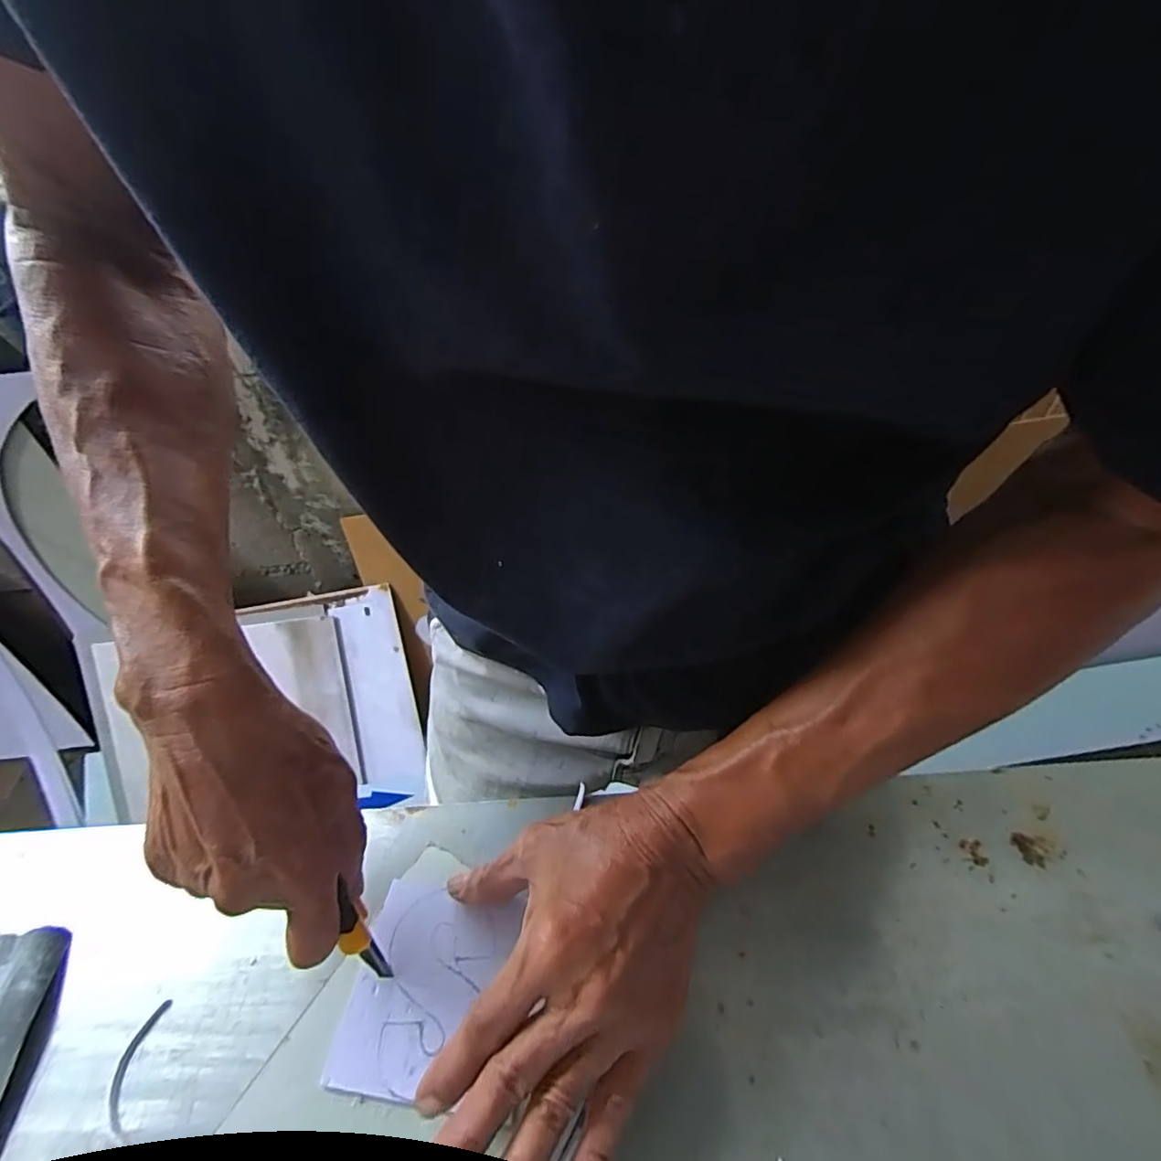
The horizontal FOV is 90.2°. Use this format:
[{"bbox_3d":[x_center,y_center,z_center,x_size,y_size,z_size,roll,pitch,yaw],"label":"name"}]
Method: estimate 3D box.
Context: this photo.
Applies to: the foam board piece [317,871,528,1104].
[{"bbox_3d":[-0.079,0.206,0.295,0.075,0.006,0.090,6,48,10],"label":"foam board piece"}]

